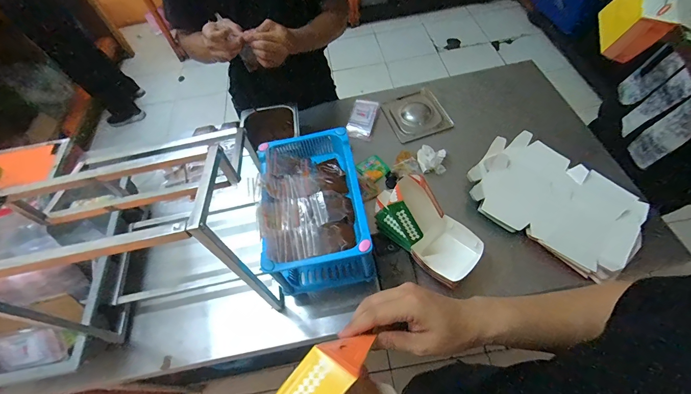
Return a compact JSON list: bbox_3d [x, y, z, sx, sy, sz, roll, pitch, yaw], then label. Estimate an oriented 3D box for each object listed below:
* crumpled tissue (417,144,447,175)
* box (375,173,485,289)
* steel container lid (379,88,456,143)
[{"bbox_3d":[0.229,-0.104,0.873,0.070,0.048,0.088,0,56,7],"label":"crumpled tissue"},{"bbox_3d":[0.173,0.064,0.690,0.121,0.118,0.245,-42,77,-13],"label":"box"},{"bbox_3d":[0.217,-0.245,0.988,0.170,0.014,0.161,-25,71,-7],"label":"steel container lid"}]

